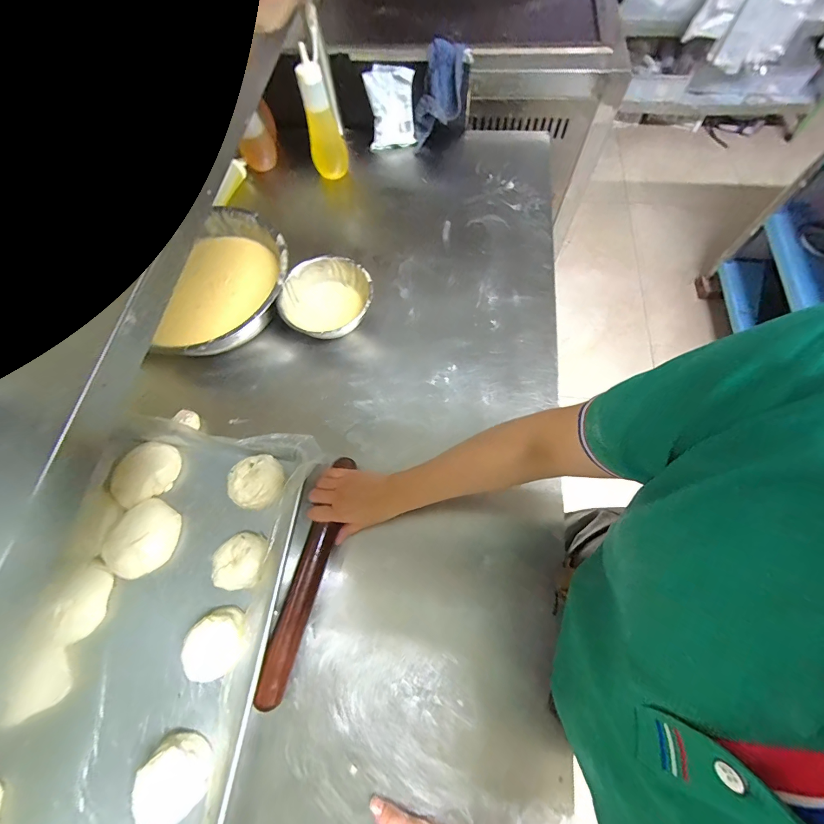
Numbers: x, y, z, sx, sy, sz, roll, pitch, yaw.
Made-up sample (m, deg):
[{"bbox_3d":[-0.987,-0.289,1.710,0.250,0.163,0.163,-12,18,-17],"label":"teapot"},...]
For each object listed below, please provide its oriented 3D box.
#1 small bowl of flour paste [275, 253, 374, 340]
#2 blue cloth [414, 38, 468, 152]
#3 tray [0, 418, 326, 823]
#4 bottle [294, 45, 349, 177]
[{"bbox_3d":[-0.155,-0.200,0.646,0.161,0.075,0.156,-1,68,3],"label":"small bowl of flour paste"},{"bbox_3d":[0.061,-0.707,0.787,0.100,0.174,0.034,2,45,-1],"label":"blue cloth"},{"bbox_3d":[-0.348,0.315,0.457,0.318,0.059,0.595,7,69,6],"label":"tray"},{"bbox_3d":[-0.190,-0.609,0.734,0.072,0.201,0.062,-26,69,-7],"label":"bottle"}]

